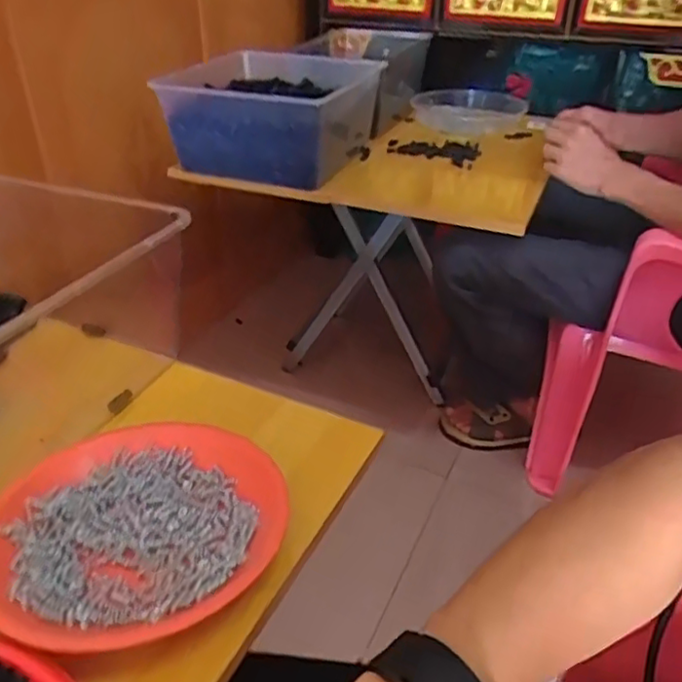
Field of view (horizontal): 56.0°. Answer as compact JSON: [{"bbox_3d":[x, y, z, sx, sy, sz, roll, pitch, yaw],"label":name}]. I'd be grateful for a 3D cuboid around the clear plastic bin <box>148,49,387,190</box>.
[{"bbox_3d":[-0.125,-0.383,1.096,0.318,0.149,0.313,13,36,18],"label":"clear plastic bin"}]

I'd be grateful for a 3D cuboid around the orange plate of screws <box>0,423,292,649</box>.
[{"bbox_3d":[-0.137,0.117,0.433,0.191,0.024,0.179,0,34,0],"label":"orange plate of screws"}]

